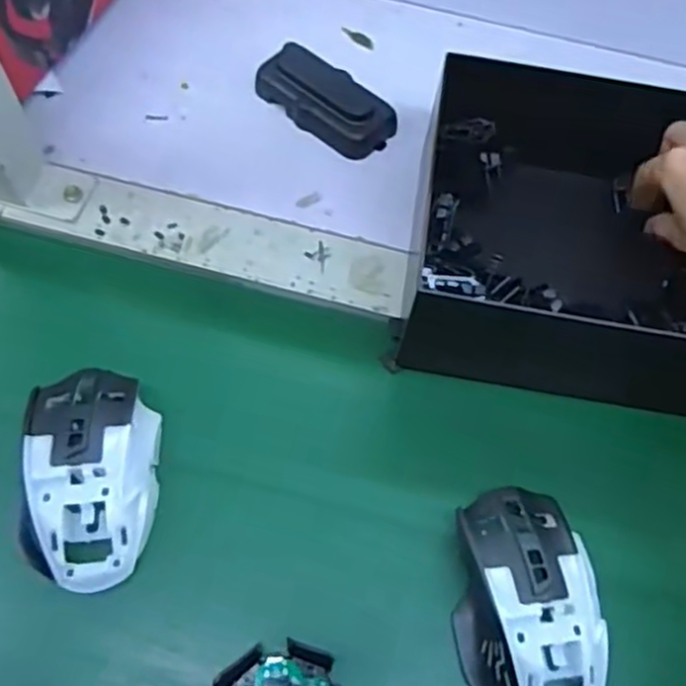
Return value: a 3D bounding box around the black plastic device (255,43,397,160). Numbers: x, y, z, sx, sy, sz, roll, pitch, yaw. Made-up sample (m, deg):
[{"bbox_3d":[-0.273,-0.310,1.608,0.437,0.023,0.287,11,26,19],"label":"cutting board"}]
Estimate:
[{"bbox_3d":[-0.012,-0.177,0.509,0.105,0.019,0.053,41,67,15],"label":"black plastic device"}]

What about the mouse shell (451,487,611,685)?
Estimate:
[{"bbox_3d":[0.094,0.130,0.349,0.068,0.030,0.113,0,64,-5],"label":"mouse shell"}]

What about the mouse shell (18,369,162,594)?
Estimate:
[{"bbox_3d":[-0.133,0.068,0.366,0.064,0.032,0.112,-5,64,-7],"label":"mouse shell"}]

